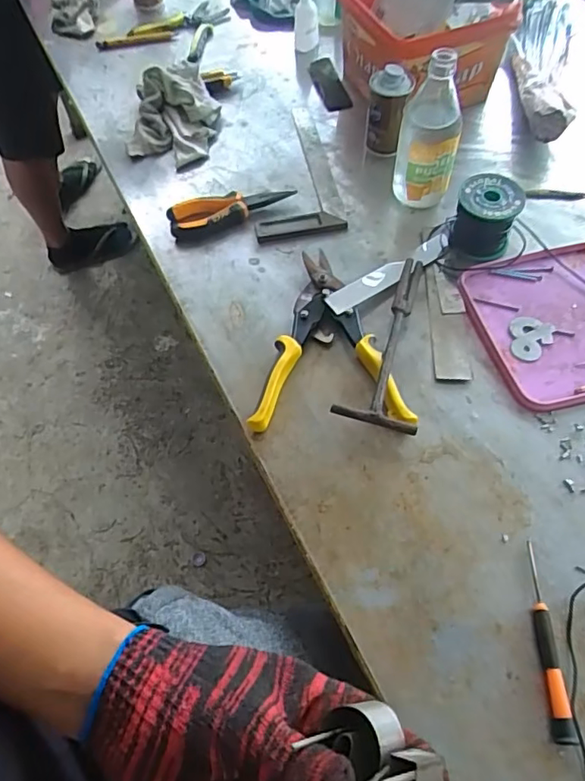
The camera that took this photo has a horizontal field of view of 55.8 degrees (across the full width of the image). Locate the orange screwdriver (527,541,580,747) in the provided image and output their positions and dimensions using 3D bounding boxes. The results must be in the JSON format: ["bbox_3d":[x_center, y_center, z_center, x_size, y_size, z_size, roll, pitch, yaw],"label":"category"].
[{"bbox_3d":[0.197,0.192,0.430,0.017,0.013,0.142,-2,60,3],"label":"orange screwdriver"}]

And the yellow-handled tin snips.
[{"bbox_3d":[0.036,-0.057,0.578,0.149,0.026,0.211,-2,60,3],"label":"yellow-handled tin snips"}]

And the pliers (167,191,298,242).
[{"bbox_3d":[-0.075,-0.227,0.685,0.156,0.023,0.044,-19,60,-7],"label":"pliers"}]

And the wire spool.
[{"bbox_3d":[0.218,-0.192,0.625,0.070,0.063,0.076,20,63,15],"label":"wire spool"}]

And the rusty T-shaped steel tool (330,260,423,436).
[{"bbox_3d":[0.110,-0.054,0.565,0.075,0.038,0.224,15,62,13],"label":"rusty T-shaped steel tool"}]

